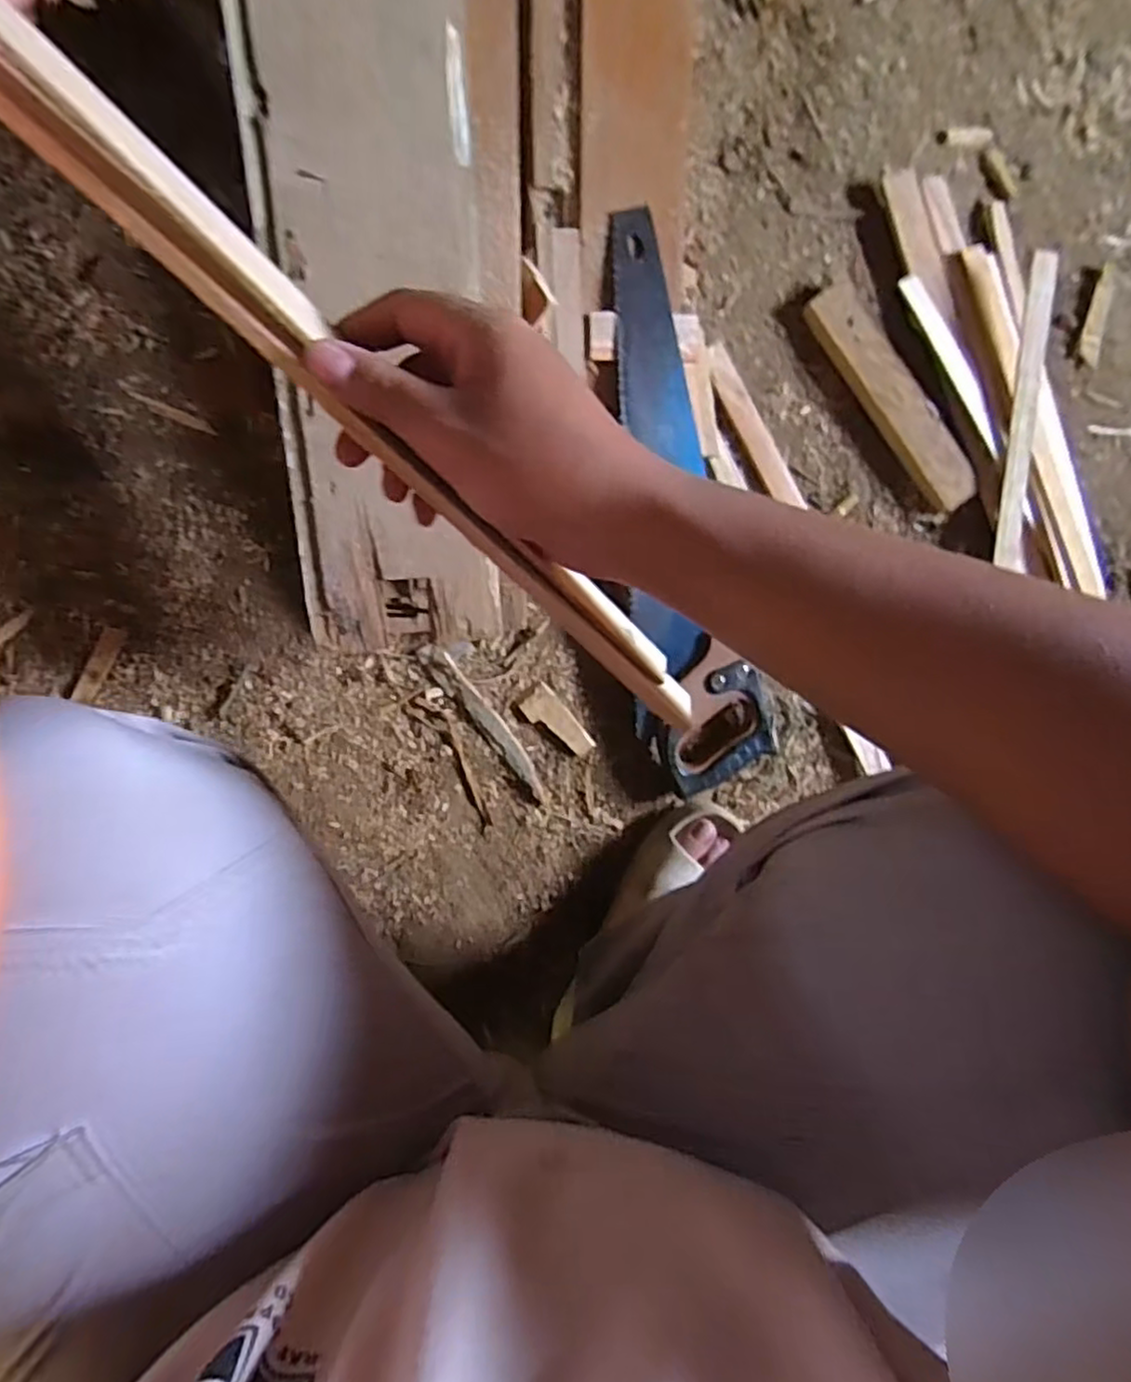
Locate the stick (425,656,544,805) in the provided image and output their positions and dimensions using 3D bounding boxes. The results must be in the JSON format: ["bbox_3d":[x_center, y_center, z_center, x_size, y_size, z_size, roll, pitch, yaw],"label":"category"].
[{"bbox_3d":[-0.069,0.036,0.664,0.022,0.009,0.167,-39,102,-7],"label":"stick"}]

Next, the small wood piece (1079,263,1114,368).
[{"bbox_3d":[0.588,-0.415,0.762,0.023,0.009,0.107,10,93,-14],"label":"small wood piece"}]

